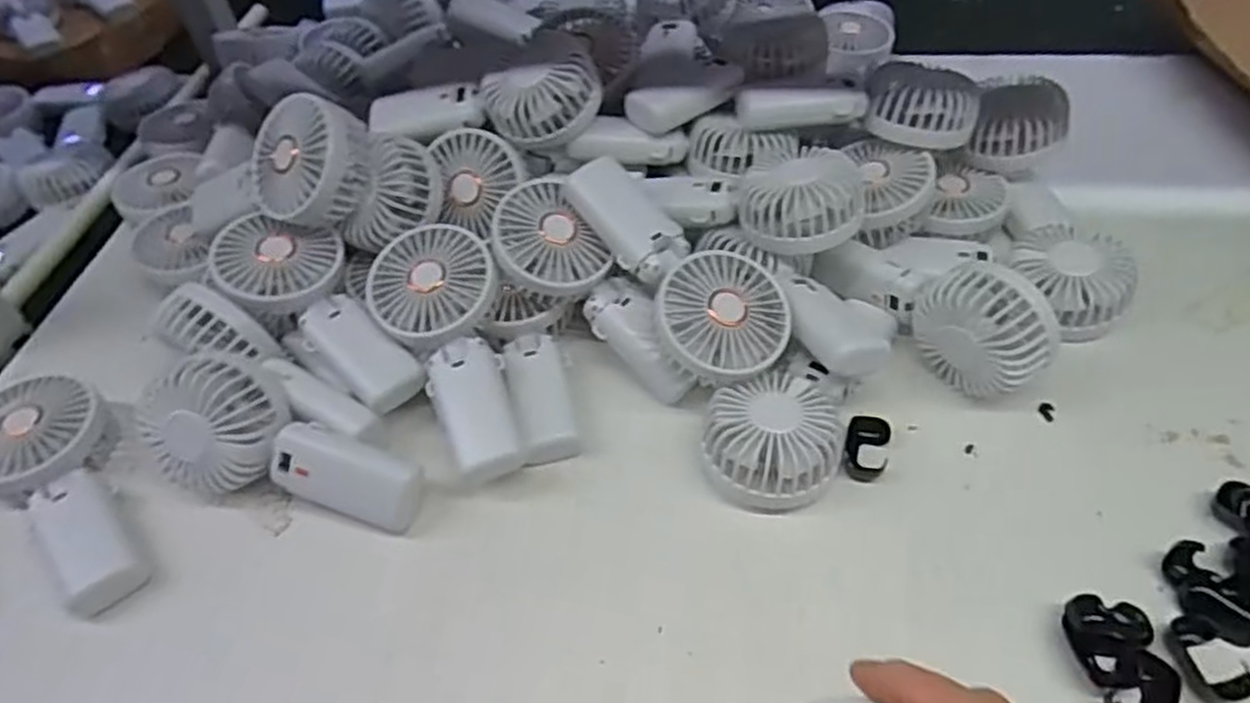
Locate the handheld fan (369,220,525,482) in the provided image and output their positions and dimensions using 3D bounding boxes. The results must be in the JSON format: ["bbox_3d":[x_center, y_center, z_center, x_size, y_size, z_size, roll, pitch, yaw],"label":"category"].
[{"bbox_3d":[-0.114,-0.003,0.510,0.084,0.044,0.188,-19,67,-12],"label":"handheld fan"}]

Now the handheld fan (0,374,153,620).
[{"bbox_3d":[-0.355,0.081,0.495,0.180,0.050,0.084,28,56,27],"label":"handheld fan"}]

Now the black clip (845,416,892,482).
[{"bbox_3d":[0.155,0.061,0.494,0.027,0.020,0.039,8,49,12],"label":"black clip"}]

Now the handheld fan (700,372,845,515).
[{"bbox_3d":[0.094,0.055,0.486,0.082,0.053,0.081,-3,47,3],"label":"handheld fan"}]

